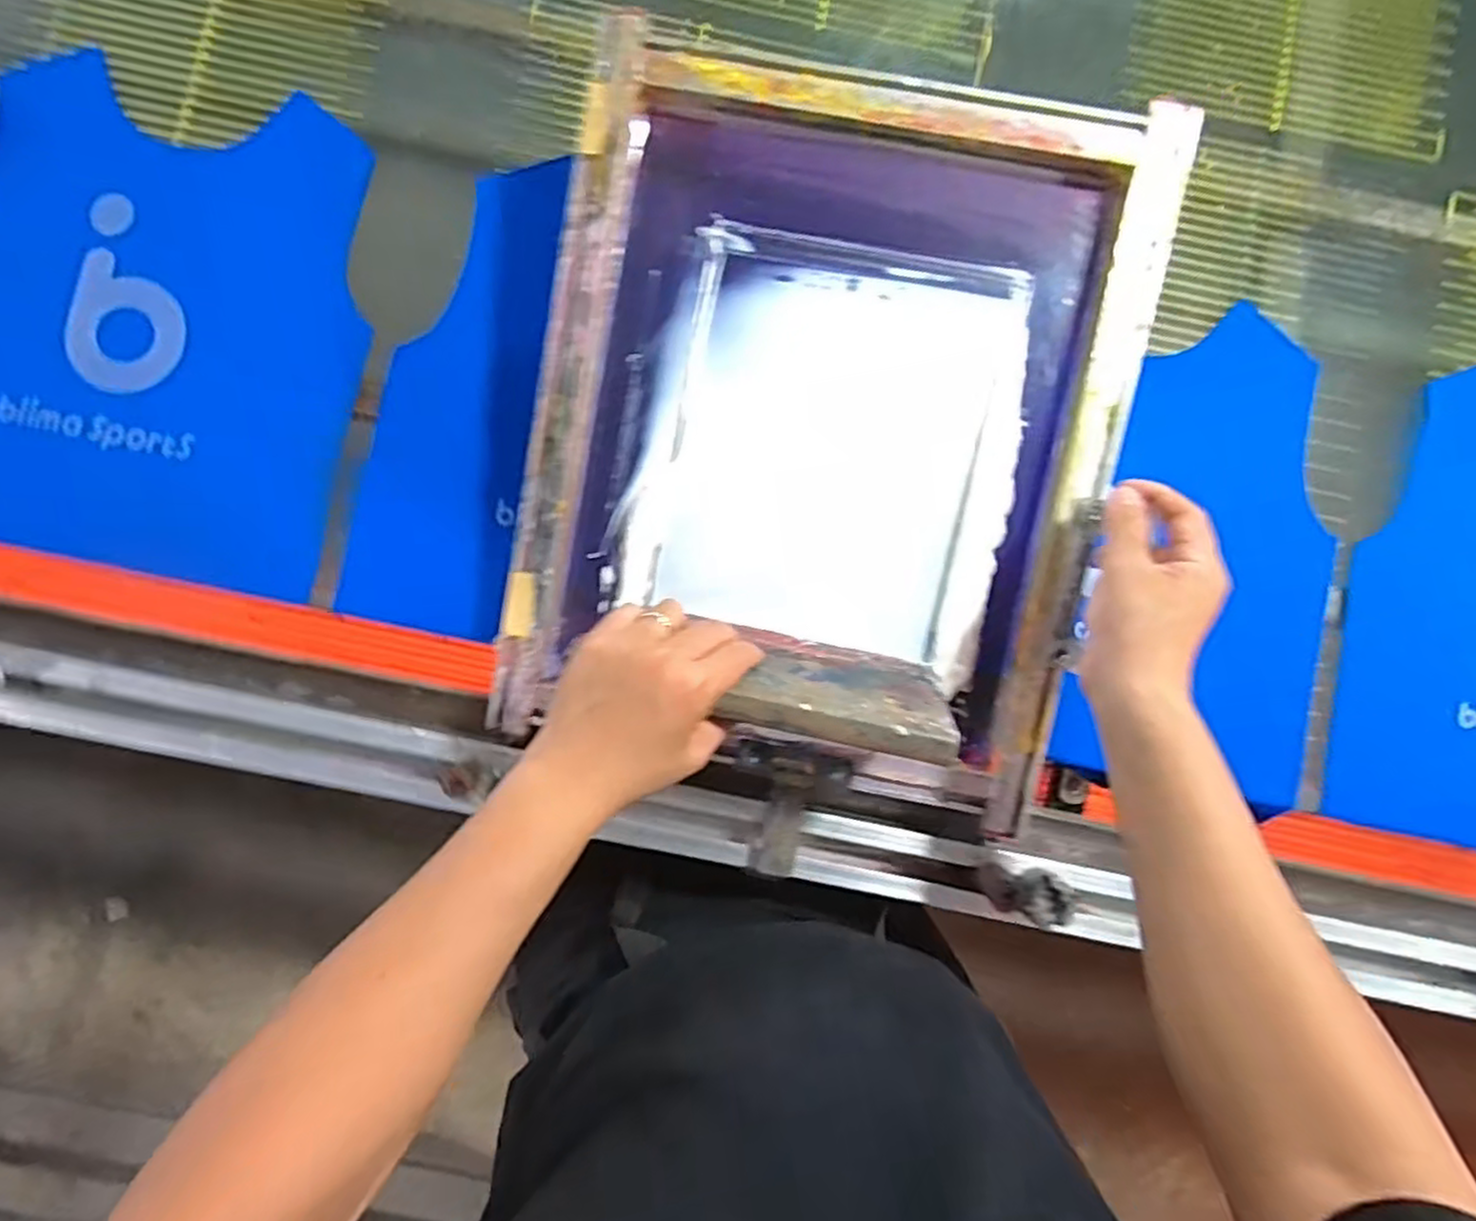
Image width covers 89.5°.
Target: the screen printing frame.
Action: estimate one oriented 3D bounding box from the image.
[{"bbox_3d":[0.056,-0.120,0.525,0.391,0.049,0.478,12,97,4],"label":"screen printing frame"}]

